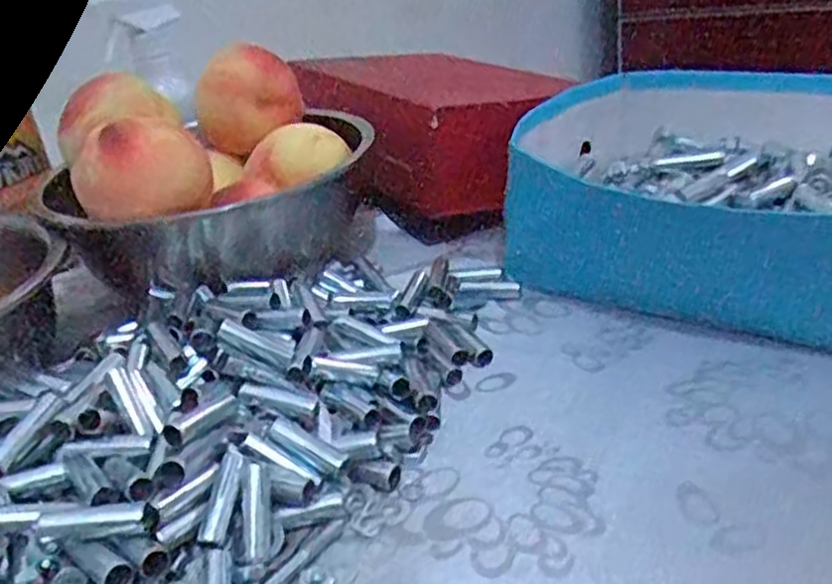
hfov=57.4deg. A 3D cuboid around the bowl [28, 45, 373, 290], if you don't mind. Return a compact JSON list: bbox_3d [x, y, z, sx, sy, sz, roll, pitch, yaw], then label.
[{"bbox_3d":[-0.132,-0.085,0.526,0.199,0.112,0.169,-10,27,-5],"label":"bowl"}]

